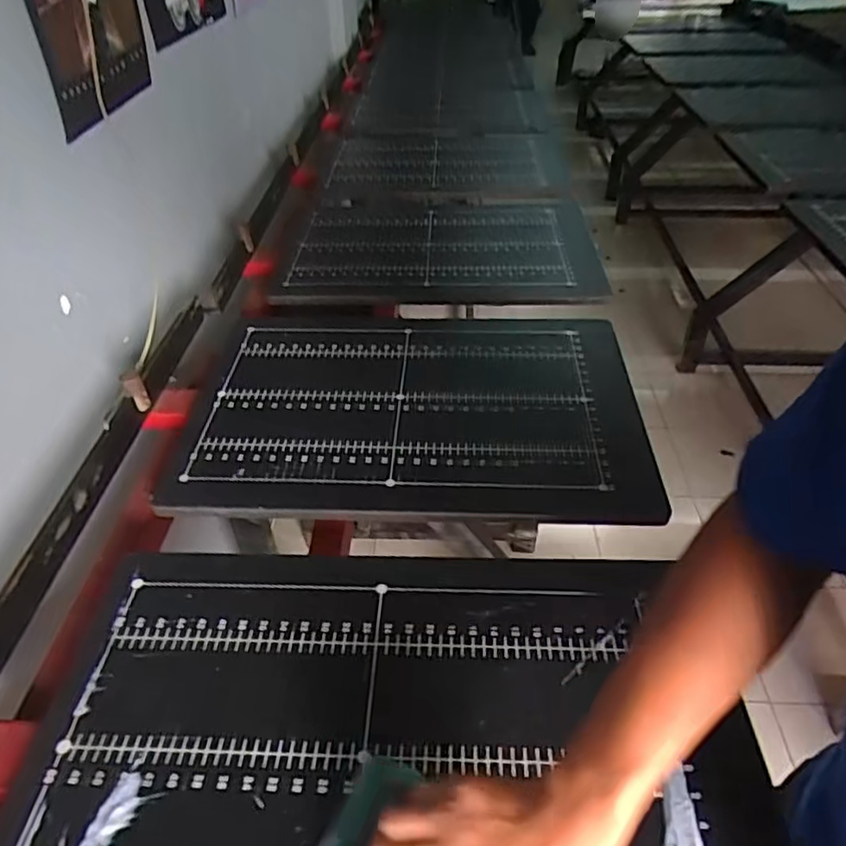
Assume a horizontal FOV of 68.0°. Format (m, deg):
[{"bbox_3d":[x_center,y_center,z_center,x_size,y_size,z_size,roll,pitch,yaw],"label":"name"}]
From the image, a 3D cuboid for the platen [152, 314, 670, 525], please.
[{"bbox_3d":[-0.016,-0.035,0.869,0.608,0.027,0.413,1,40,3],"label":"platen"}]

